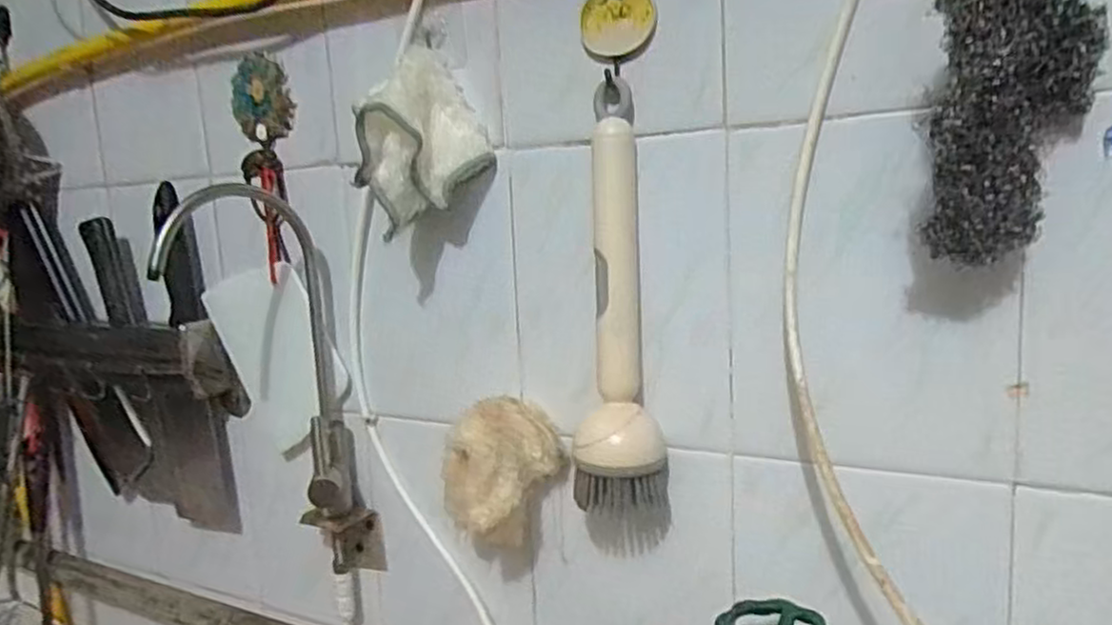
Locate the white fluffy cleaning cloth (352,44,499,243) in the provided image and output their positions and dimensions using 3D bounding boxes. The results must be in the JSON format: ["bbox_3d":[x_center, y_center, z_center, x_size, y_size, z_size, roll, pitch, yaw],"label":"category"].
[{"bbox_3d":[-0.087,-0.119,0.487,0.088,0.110,0.043,-5,8,-19],"label":"white fluffy cleaning cloth"}]

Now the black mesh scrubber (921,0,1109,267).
[{"bbox_3d":[0.206,-0.089,0.326,0.060,0.126,0.064,3,10,34],"label":"black mesh scrubber"}]

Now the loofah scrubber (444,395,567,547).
[{"bbox_3d":[-0.032,0.109,0.490,0.076,0.096,0.049,-7,9,-30],"label":"loofah scrubber"}]

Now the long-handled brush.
[{"bbox_3d":[0.037,-0.003,0.453,0.051,0.267,0.045,-1,8,10],"label":"long-handled brush"}]

